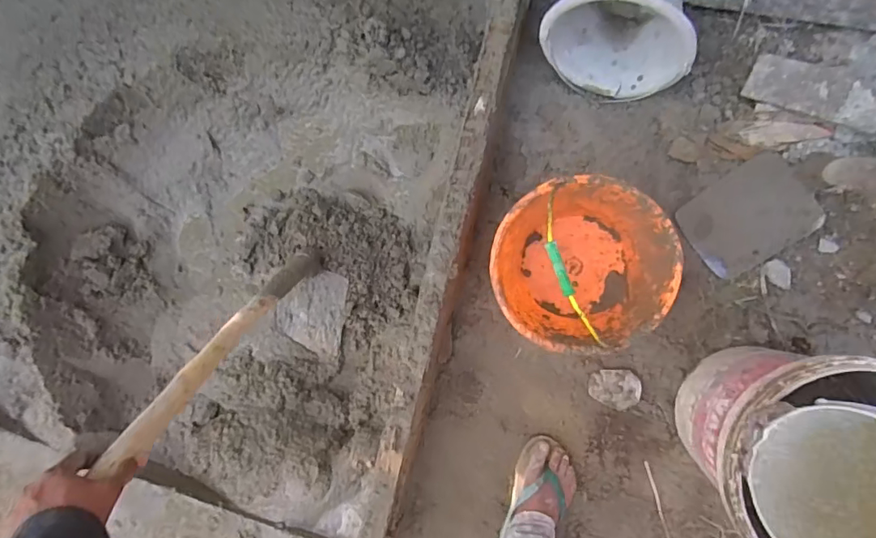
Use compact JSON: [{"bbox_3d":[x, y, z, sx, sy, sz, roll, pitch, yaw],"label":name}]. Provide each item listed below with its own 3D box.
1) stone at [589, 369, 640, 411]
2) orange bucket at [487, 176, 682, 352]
[{"bbox_3d":[0.355,0.236,1.024,0.097,0.024,0.079,27,92,10],"label":"stone"},{"bbox_3d":[0.243,-0.007,0.864,0.291,0.374,0.277,0,88,10],"label":"orange bucket"}]

